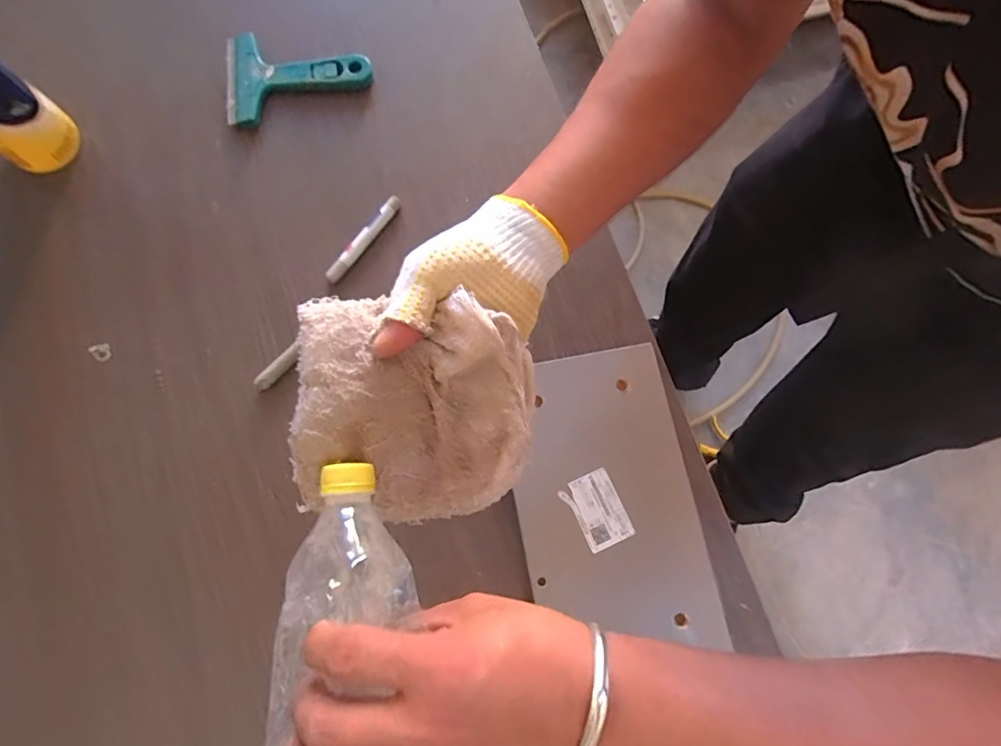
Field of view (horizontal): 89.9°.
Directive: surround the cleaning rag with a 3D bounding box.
[{"bbox_3d":[-0.053,0.026,0.321,0.140,0.073,0.132,5,79,1],"label":"cleaning rag"}]

